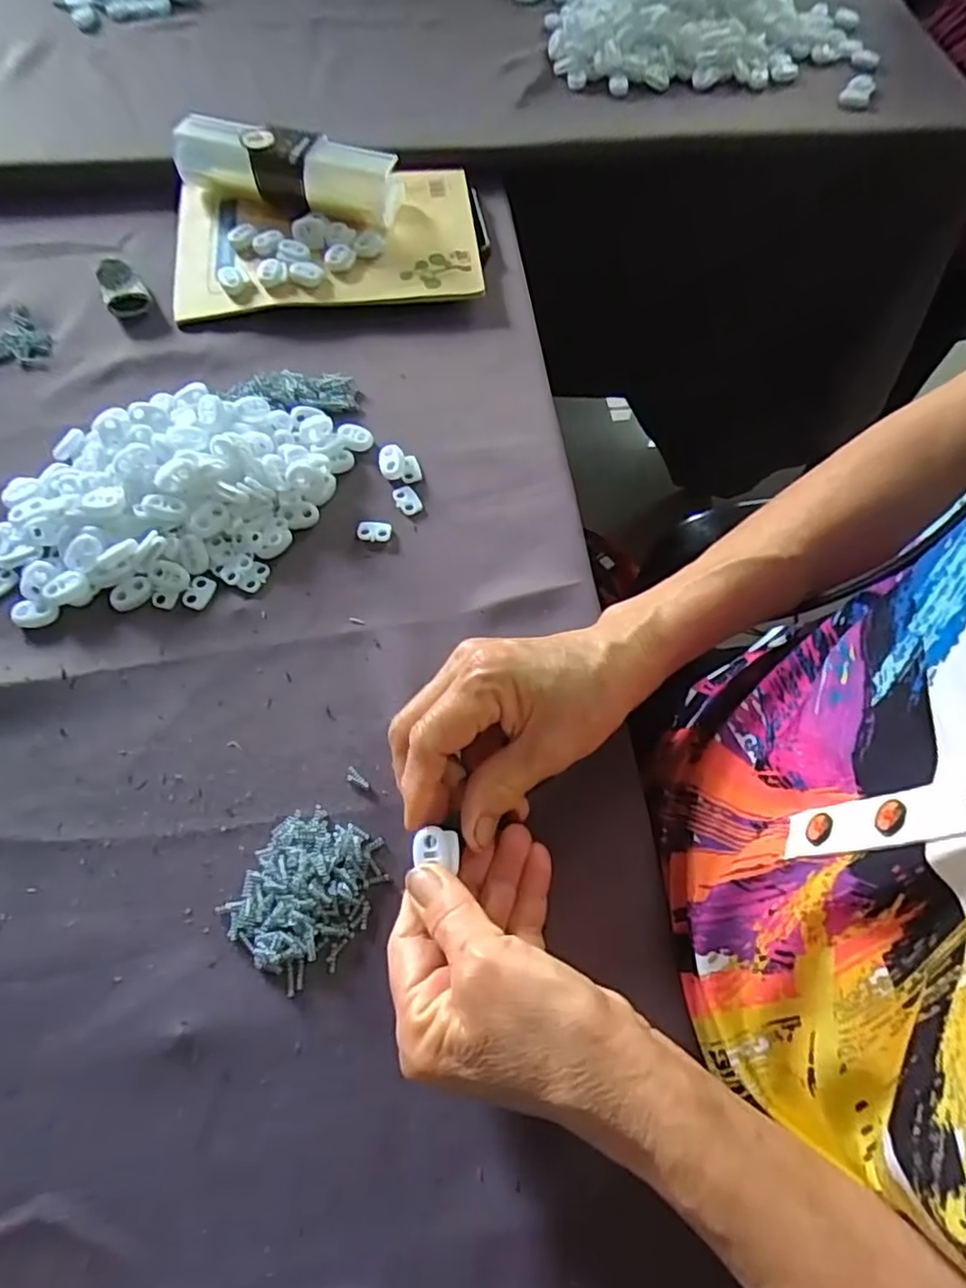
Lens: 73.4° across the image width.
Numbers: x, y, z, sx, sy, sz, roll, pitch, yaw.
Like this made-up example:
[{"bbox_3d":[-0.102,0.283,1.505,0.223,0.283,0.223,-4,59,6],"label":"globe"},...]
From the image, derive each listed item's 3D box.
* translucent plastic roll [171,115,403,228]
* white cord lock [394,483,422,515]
[{"bbox_3d":[-0.135,-0.328,0.448,0.159,0.039,0.045,13,66,5],"label":"translucent plastic roll"},{"bbox_3d":[-0.044,-0.084,0.376,0.014,0.004,0.019,-22,68,-11],"label":"white cord lock"}]

